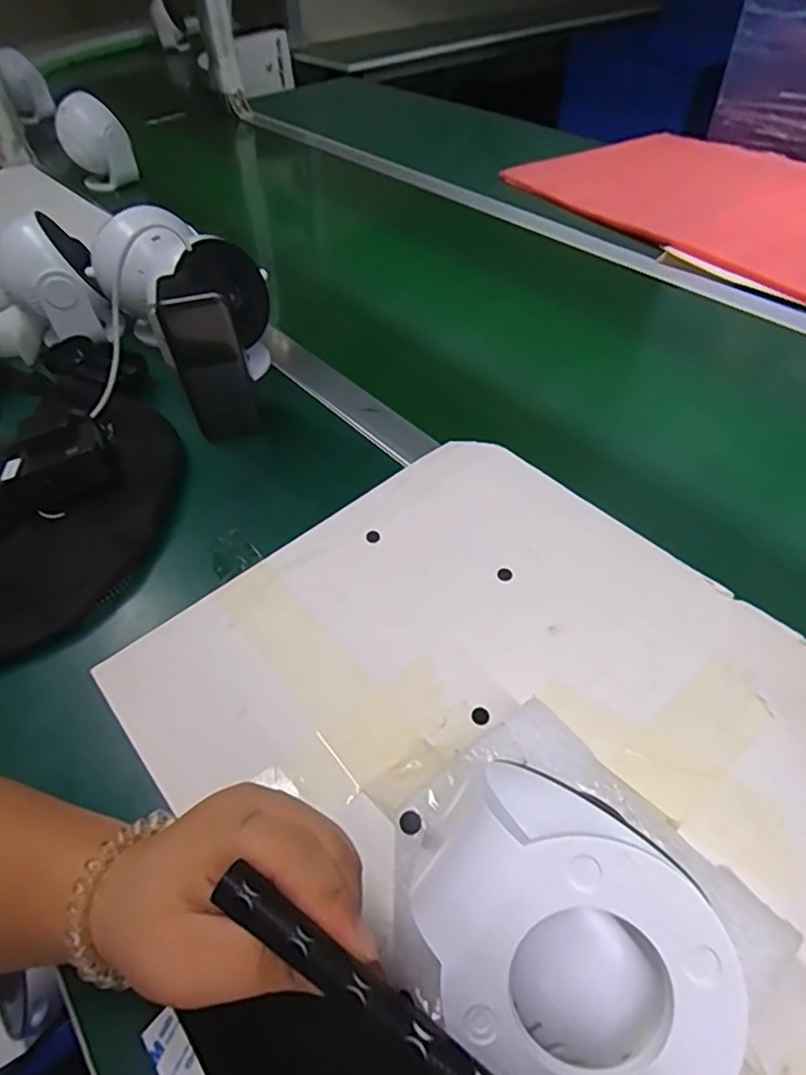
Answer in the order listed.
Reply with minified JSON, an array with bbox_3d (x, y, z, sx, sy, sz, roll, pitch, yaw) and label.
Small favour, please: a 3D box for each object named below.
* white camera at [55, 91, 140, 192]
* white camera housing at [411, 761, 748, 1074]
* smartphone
[{"bbox_3d":[-0.503,-0.645,0.969,0.111,0.126,0.099,-22,51,-16],"label":"white camera"},{"bbox_3d":[0.054,0.129,0.202,0.098,0.058,0.078,44,89,10],"label":"white camera housing"},{"bbox_3d":[-0.155,-0.136,0.492,0.061,0.134,0.014,-30,54,-22],"label":"smartphone"}]

